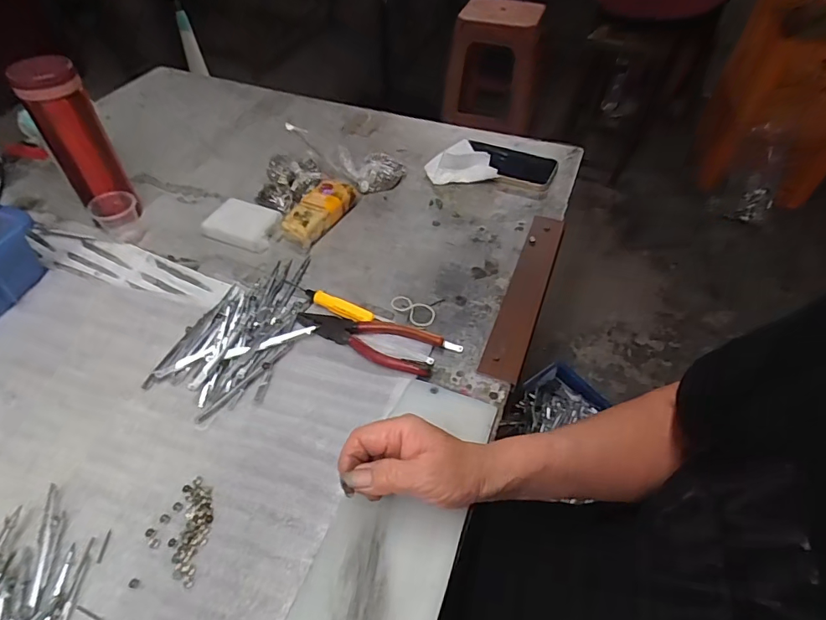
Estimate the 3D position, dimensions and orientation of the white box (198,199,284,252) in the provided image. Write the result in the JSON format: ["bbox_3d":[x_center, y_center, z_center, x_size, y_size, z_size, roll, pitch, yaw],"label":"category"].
[{"bbox_3d":[-0.213,-0.109,0.607,0.089,0.024,0.068,19,51,15],"label":"white box"}]

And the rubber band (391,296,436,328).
[{"bbox_3d":[-0.001,0.000,0.516,0.053,0.006,0.028,26,59,21],"label":"rubber band"}]

